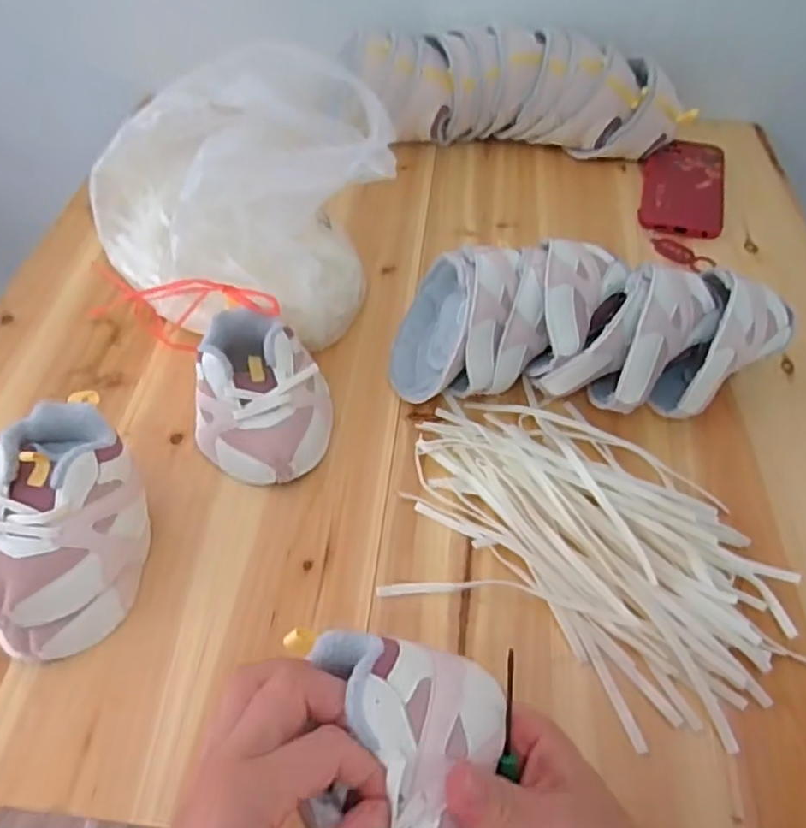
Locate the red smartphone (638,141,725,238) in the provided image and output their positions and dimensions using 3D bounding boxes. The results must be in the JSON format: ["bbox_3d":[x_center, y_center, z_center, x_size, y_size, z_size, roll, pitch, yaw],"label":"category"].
[{"bbox_3d":[0.298,-0.247,0.693,0.080,0.011,0.169,13,55,10],"label":"red smartphone"}]

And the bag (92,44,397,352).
[{"bbox_3d":[-0.135,-0.184,0.568,0.218,0.142,0.269,-34,60,-22],"label":"bag"}]

